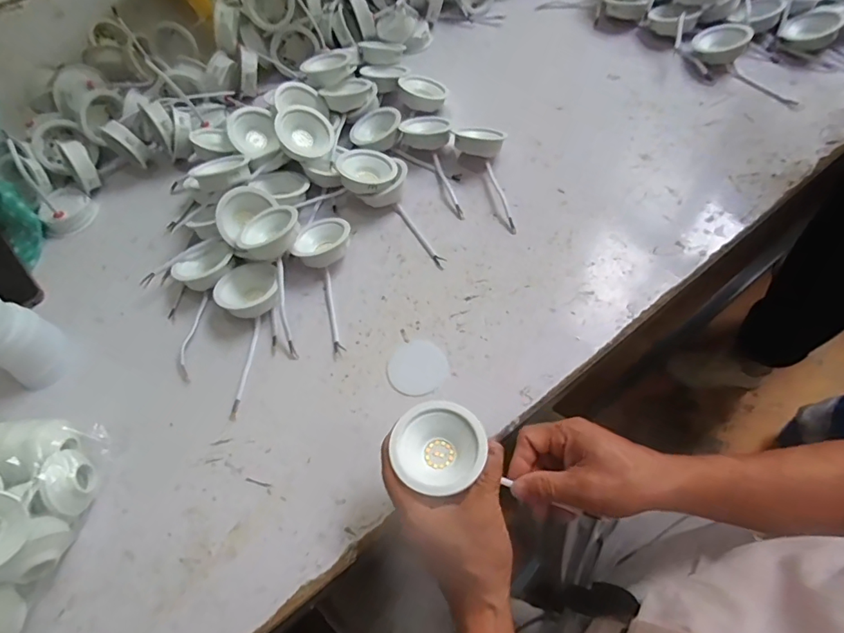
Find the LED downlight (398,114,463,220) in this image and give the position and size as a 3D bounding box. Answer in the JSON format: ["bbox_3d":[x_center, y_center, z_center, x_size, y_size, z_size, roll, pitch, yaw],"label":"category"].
[{"bbox_3d":[0.011,-0.203,0.618,0.061,0.033,0.173,-8,60,-1],"label":"LED downlight"}]

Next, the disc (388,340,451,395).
[{"bbox_3d":[-0.006,0.051,0.494,0.058,0.004,0.057,-2,60,3],"label":"disc"}]

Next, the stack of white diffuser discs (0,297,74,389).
[{"bbox_3d":[-0.419,0.022,0.491,0.066,0.098,0.068,27,66,18],"label":"stack of white diffuser discs"}]

